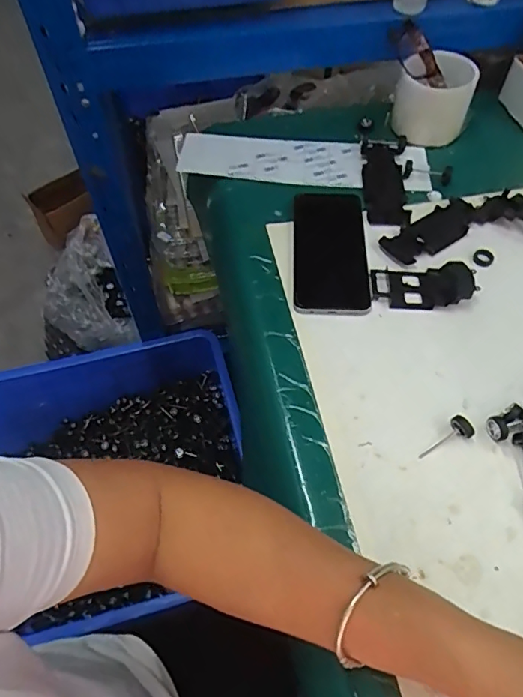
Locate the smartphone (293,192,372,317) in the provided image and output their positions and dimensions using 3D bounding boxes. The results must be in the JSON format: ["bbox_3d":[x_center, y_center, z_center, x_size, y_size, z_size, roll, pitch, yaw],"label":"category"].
[{"bbox_3d":[0.071,-0.104,0.510,0.074,0.007,0.168,2,58,0],"label":"smartphone"}]

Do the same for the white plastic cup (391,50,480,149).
[{"bbox_3d":[0.207,-0.300,0.595,0.085,0.083,0.074,19,59,11],"label":"white plastic cup"}]

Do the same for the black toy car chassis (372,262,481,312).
[{"bbox_3d":[0.156,-0.065,0.474,0.093,0.024,0.049,0,58,-1],"label":"black toy car chassis"}]

